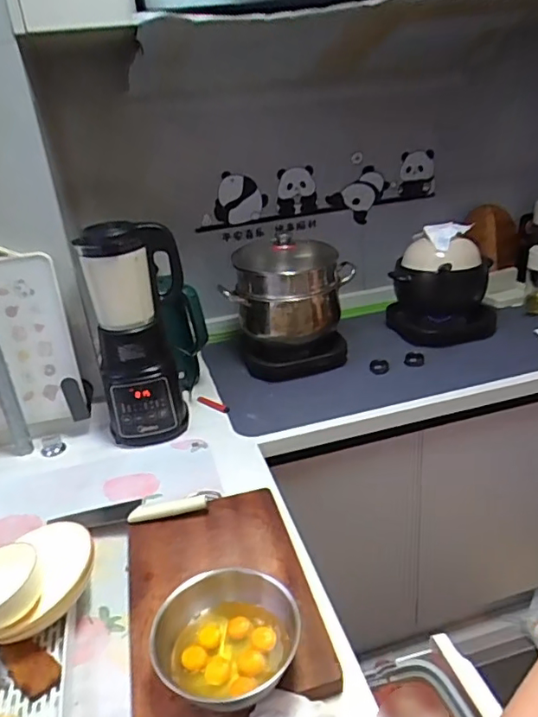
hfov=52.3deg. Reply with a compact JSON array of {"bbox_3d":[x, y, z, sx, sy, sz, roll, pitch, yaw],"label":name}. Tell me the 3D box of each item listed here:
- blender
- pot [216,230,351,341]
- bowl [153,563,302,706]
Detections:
[{"bbox_3d":[-0.262,-0.065,1.140,0.187,0.436,0.220,-10,26,-9],"label":"blender"},{"bbox_3d":[0.039,-0.170,1.332,0.257,0.218,0.259,-5,25,2],"label":"pot"},{"bbox_3d":[-0.048,0.331,0.633,0.138,0.086,0.162,13,31,35],"label":"bowl"}]

